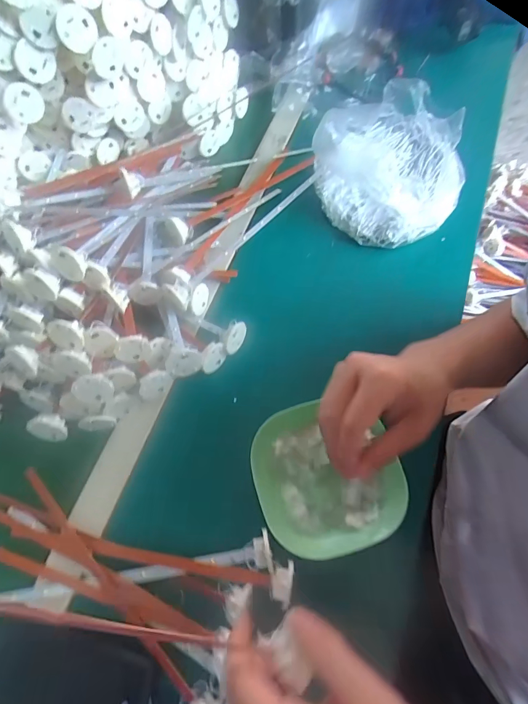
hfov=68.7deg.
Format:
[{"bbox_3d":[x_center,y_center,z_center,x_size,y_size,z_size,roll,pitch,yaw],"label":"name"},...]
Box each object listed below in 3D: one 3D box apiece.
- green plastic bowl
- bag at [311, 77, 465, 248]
[{"bbox_3d":[0.065,0.123,0.395,0.145,0.030,0.139,-1,67,2],"label":"green plastic bowl"},{"bbox_3d":[0.174,-0.261,0.507,0.187,0.084,0.234,29,71,13],"label":"bag"}]

